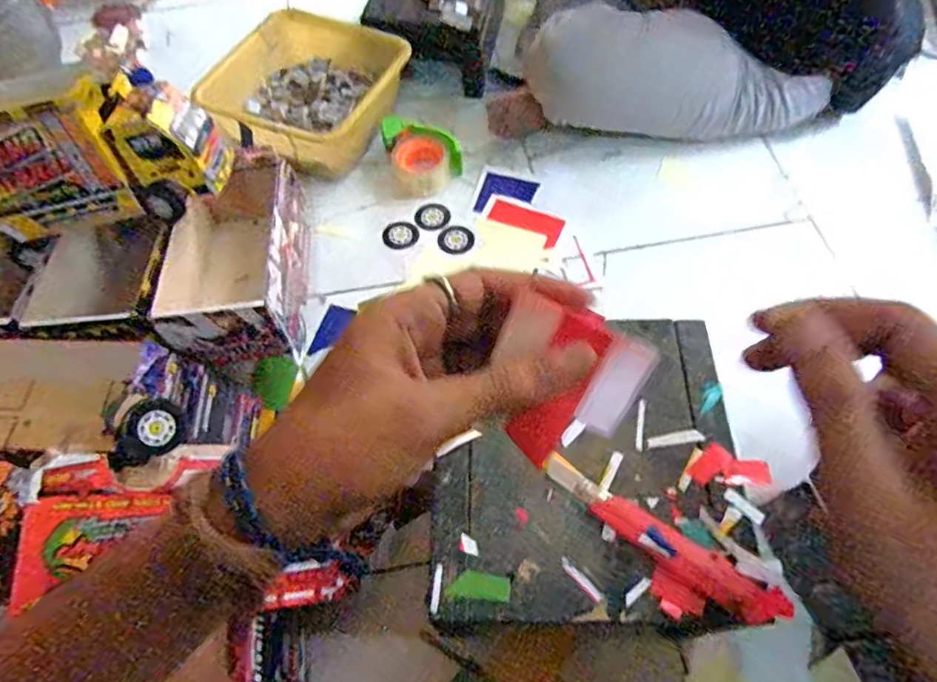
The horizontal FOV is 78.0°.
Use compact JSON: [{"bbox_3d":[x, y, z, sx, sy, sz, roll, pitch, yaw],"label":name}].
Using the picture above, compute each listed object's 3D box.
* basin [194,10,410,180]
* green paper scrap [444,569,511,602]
[{"bbox_3d":[-0.281,-0.410,0.973,0.273,0.132,0.287,30,66,17],"label":"basin"},{"bbox_3d":[0.009,0.199,0.470,0.050,0.004,0.020,5,61,5],"label":"green paper scrap"}]

